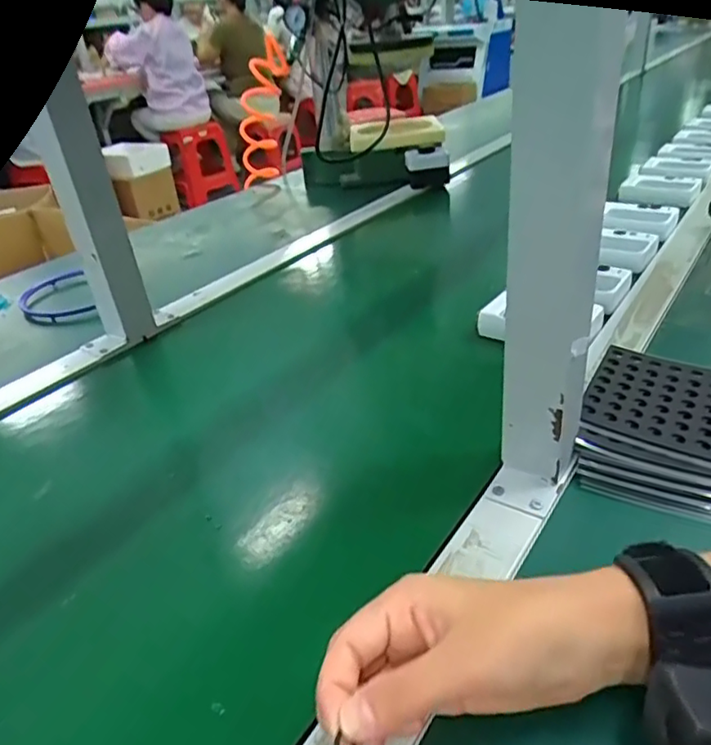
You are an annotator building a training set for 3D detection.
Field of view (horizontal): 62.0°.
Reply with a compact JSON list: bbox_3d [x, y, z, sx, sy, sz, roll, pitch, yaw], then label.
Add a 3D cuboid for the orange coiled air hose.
[{"bbox_3d":[-0.145,-0.395,0.915,0.048,0.240,0.068,-25,68,-29],"label":"orange coiled air hose"}]

